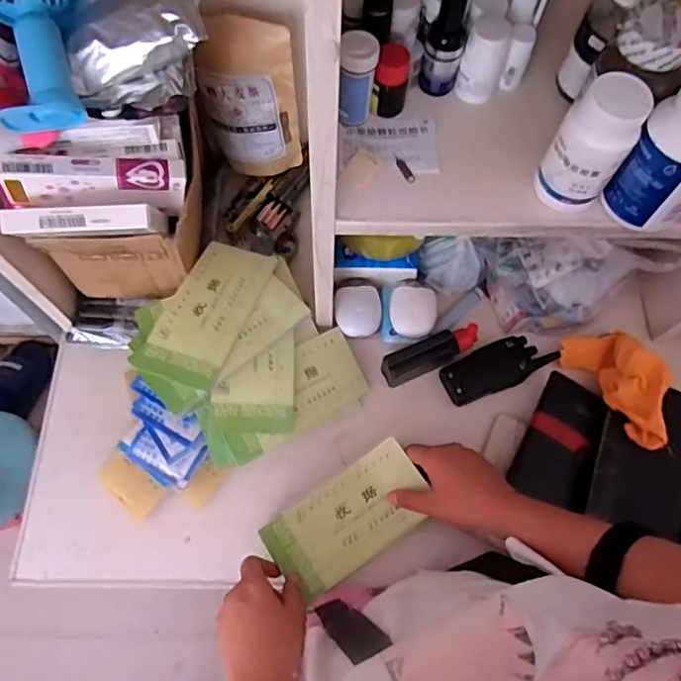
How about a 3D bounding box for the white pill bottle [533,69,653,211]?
[{"bbox_3d":[0.187,-0.141,0.418,0.050,0.105,0.050,-36,73,-14],"label":"white pill bottle"}]

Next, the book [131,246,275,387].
[{"bbox_3d":[-0.139,-0.036,0.599,0.085,0.013,0.171,21,63,10],"label":"book"}]

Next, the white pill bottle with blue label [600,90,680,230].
[{"bbox_3d":[0.246,-0.137,0.400,0.061,0.111,0.058,38,72,13],"label":"white pill bottle with blue label"}]

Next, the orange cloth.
[{"bbox_3d":[0.321,0.045,0.620,0.072,0.051,0.143,-24,71,-10],"label":"orange cloth"}]

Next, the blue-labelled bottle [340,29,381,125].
[{"bbox_3d":[0.014,-0.215,0.456,0.029,0.071,0.028,-1,68,-2],"label":"blue-labelled bottle"}]

